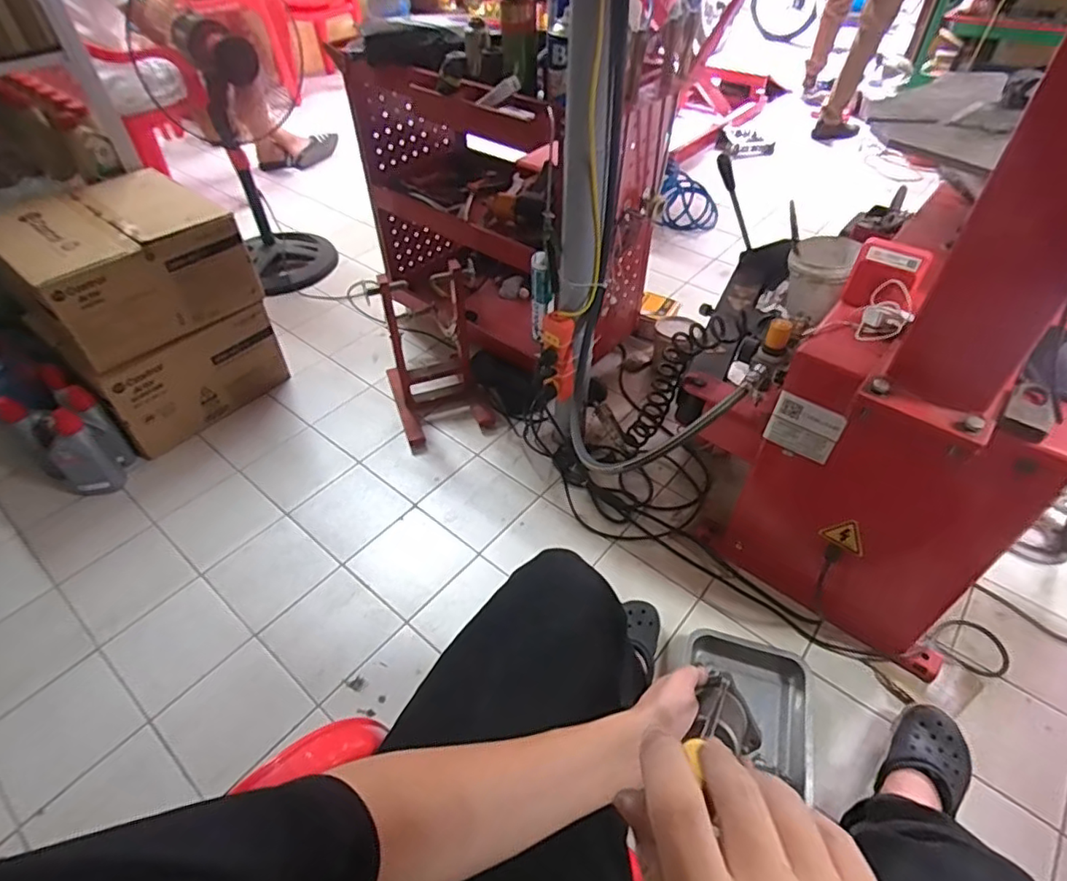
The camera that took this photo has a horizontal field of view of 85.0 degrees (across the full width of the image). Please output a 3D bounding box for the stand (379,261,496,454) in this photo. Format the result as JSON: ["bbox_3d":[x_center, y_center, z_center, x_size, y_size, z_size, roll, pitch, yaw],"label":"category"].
[{"bbox_3d":[-0.251,-0.217,1.442,0.225,0.375,0.272,-17,48,-15],"label":"stand"}]

